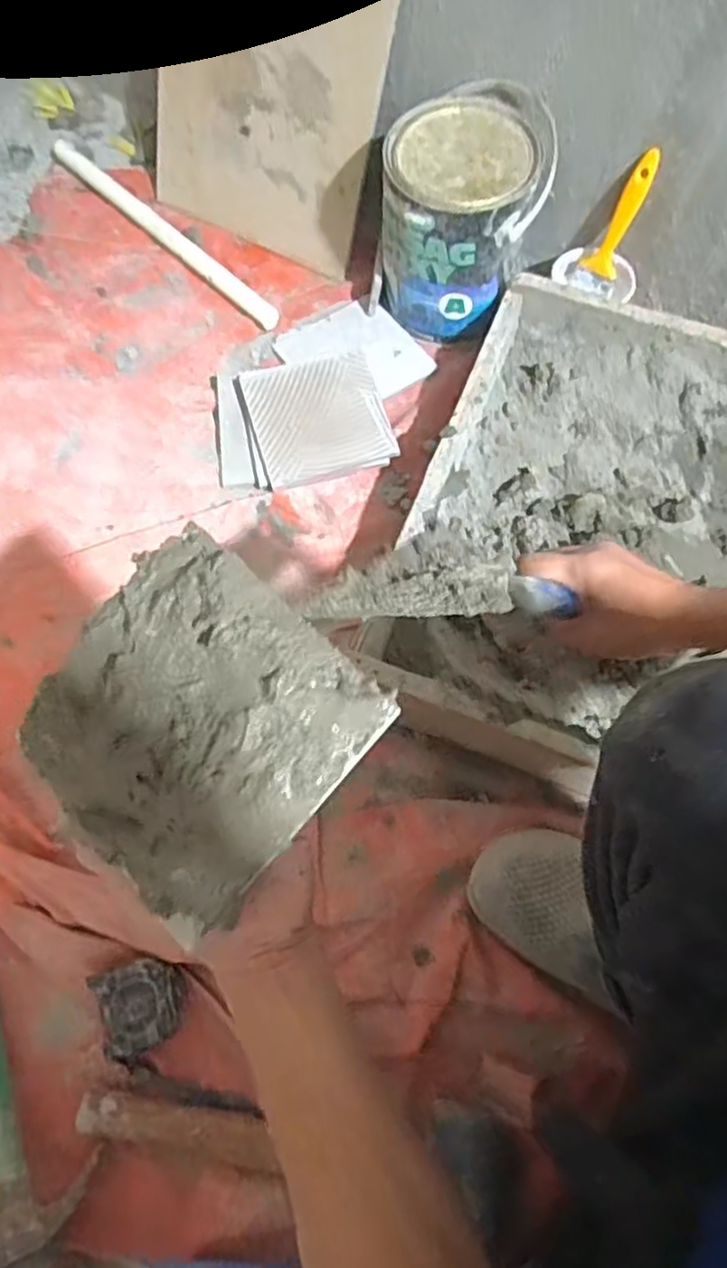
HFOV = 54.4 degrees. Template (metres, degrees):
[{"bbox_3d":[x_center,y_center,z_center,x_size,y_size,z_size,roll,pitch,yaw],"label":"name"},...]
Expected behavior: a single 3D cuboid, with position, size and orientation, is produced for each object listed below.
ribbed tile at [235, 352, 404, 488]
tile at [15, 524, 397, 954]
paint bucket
[{"bbox_3d":[-0.051,-0.247,0.795,0.145,0.009,0.152,-17,71,-1],"label":"ribbed tile"},{"bbox_3d":[-0.083,0.041,0.330,0.144,0.021,0.144,40,94,16],"label":"tile"},{"bbox_3d":[0.108,-0.469,0.805,0.166,0.176,0.174,18,68,6],"label":"paint bucket"}]

